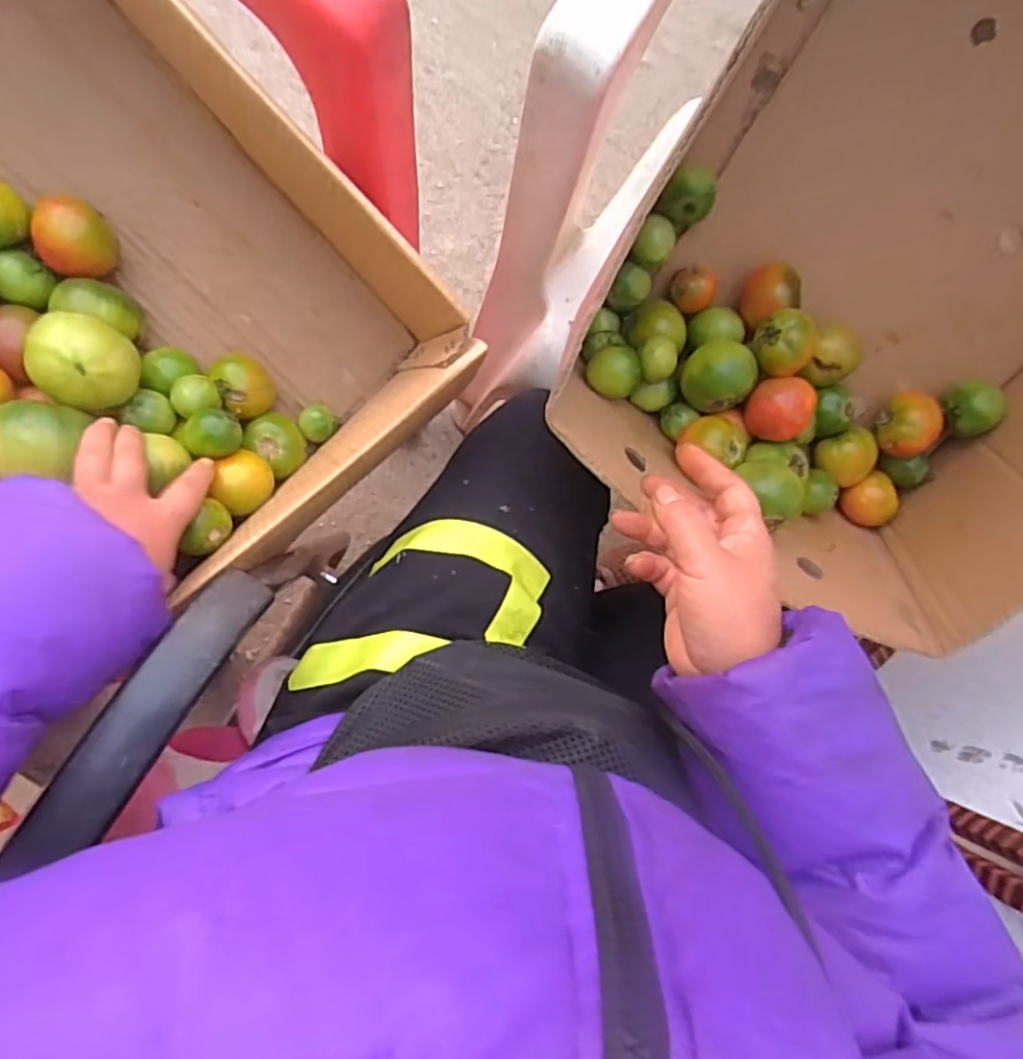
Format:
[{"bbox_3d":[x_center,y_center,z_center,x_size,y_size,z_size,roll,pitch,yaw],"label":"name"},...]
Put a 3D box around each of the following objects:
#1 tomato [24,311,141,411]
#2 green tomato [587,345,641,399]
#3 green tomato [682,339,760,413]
[{"bbox_3d":[-0.282,-0.110,0.437,0.053,0.043,0.057,0,86,-7],"label":"tomato"},{"bbox_3d":[0.079,-0.122,0.524,0.038,0.041,0.036,0,86,-7],"label":"green tomato"},{"bbox_3d":[0.162,-0.121,0.525,0.045,0.050,0.051,-24,90,-8],"label":"green tomato"}]

